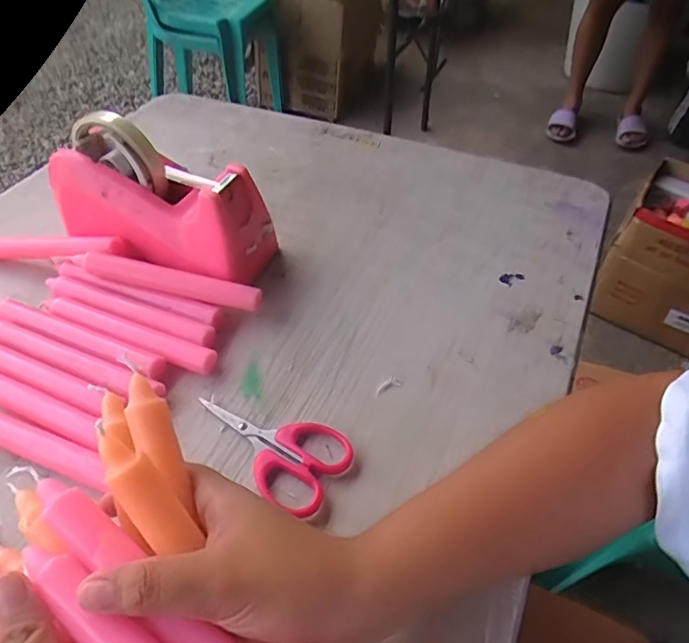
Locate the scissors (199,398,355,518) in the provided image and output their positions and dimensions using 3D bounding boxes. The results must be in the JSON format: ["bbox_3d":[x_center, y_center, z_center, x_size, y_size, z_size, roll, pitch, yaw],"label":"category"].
[{"bbox_3d":[-0.052,0.079,0.344,0.110,0.009,0.058,24,52,21],"label":"scissors"}]

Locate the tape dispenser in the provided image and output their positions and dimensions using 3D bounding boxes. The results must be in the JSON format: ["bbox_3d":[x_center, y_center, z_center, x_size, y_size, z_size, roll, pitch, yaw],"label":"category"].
[{"bbox_3d":[-0.155,-0.099,0.438,0.185,0.111,0.074,17,50,16],"label":"tape dispenser"}]

